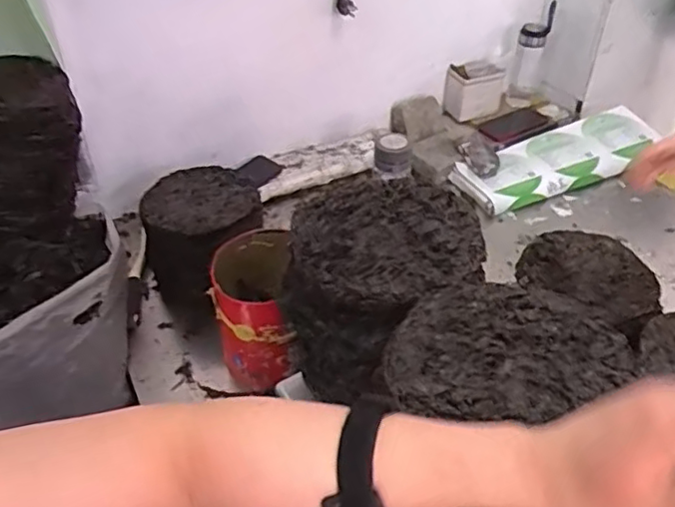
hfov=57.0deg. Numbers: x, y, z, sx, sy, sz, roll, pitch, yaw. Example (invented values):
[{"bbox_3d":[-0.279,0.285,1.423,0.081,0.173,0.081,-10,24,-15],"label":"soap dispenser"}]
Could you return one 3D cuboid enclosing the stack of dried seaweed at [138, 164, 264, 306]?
[{"bbox_3d":[-0.231,-0.027,1.079,0.203,0.144,0.216,13,41,17],"label":"stack of dried seaweed"}]

